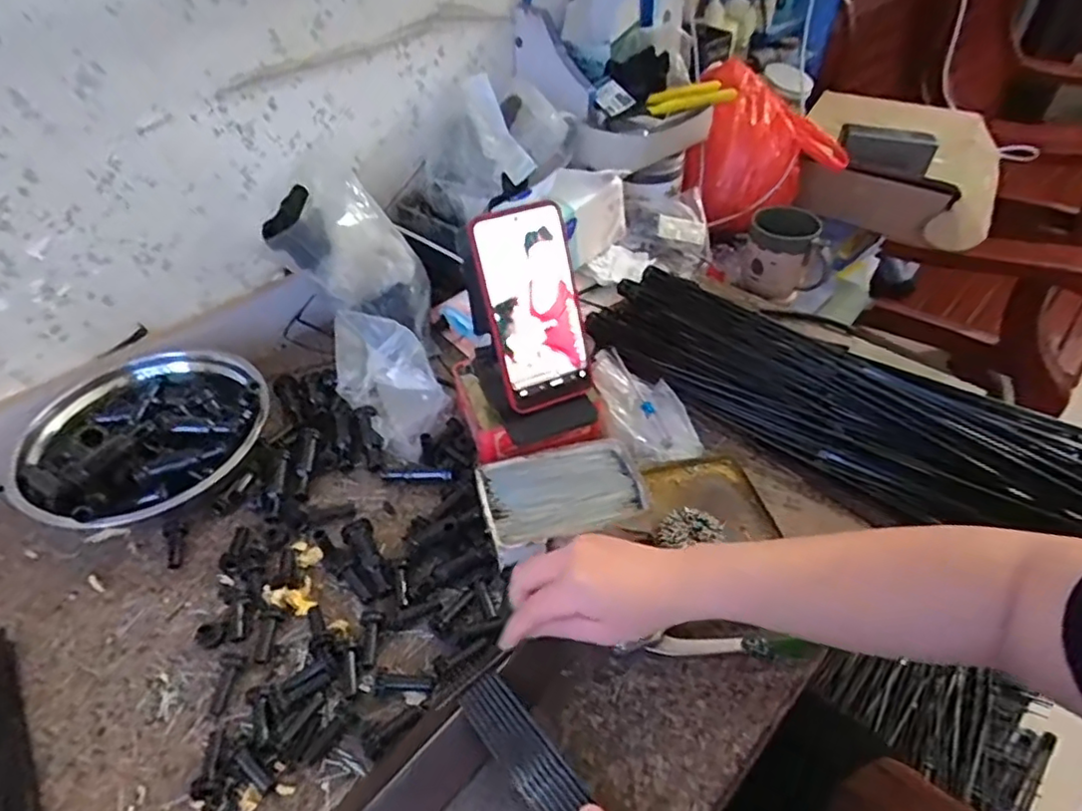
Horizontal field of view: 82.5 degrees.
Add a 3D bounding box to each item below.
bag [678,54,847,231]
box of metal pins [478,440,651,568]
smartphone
[{"bbox_3d":[0.305,-0.350,0.869,0.207,0.182,0.105,-3,44,4],"label":"bag"},{"bbox_3d":[0.020,0.074,0.505,0.132,0.024,0.084,-13,45,-12],"label":"box of metal pins"},{"bbox_3d":[-0.005,-0.078,0.507,0.077,0.161,0.007,-18,22,-14],"label":"smartphone"}]

